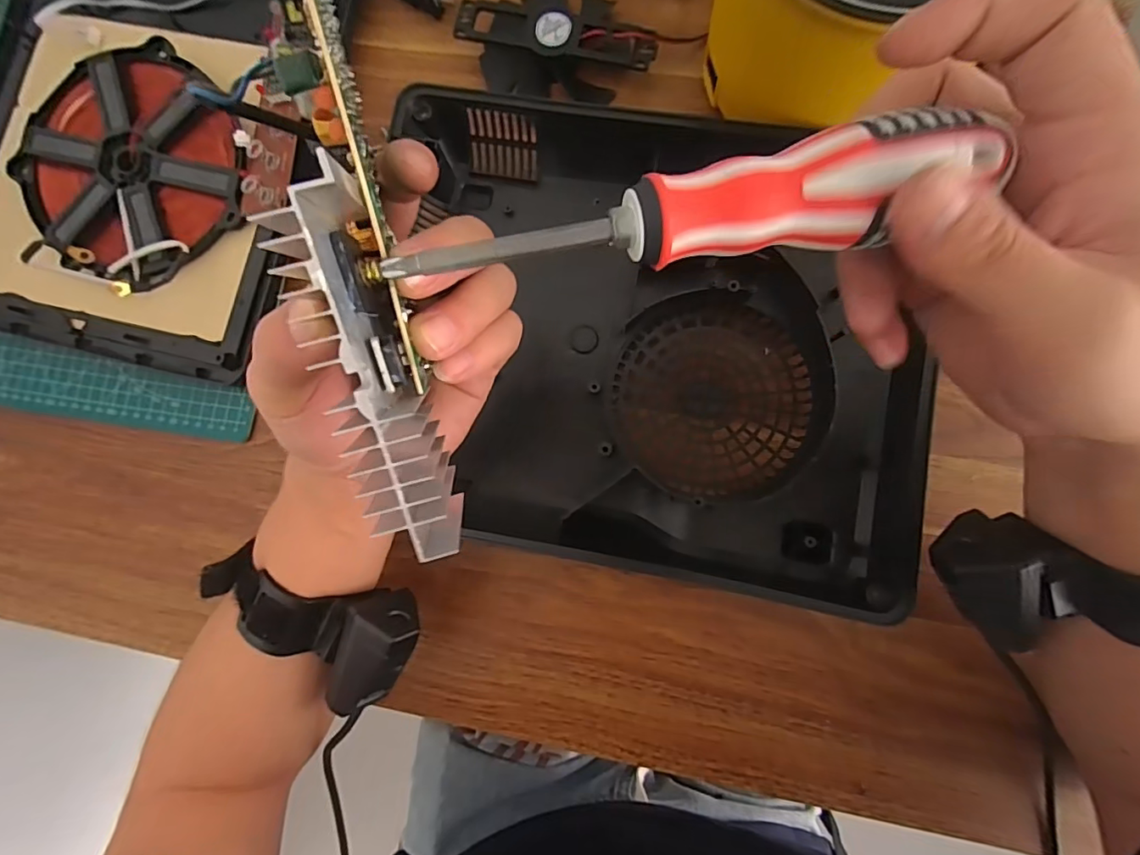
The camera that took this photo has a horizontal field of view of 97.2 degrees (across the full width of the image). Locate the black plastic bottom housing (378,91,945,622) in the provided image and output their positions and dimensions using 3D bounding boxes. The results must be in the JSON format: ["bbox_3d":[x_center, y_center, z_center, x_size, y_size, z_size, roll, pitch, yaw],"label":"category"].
[{"bbox_3d":[0.044,-0.050,0.313,0.317,0.044,0.279,7,87,6],"label":"black plastic bottom housing"}]

